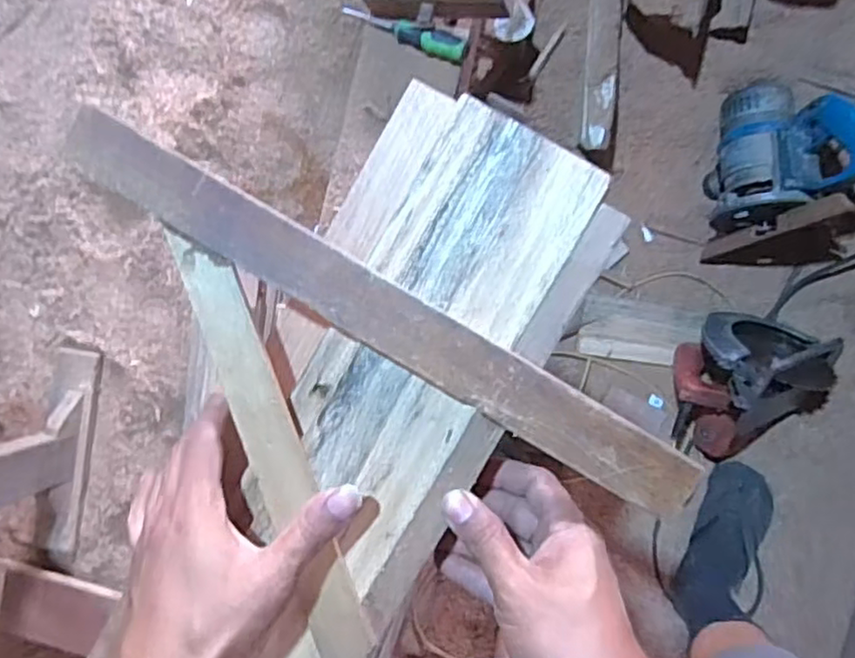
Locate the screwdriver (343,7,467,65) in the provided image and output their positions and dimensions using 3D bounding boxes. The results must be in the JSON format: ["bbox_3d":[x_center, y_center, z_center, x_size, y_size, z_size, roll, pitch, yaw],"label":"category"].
[{"bbox_3d":[-0.036,-0.409,0.923,0.196,0.035,0.030,28,95,20],"label":"screwdriver"}]

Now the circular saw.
[{"bbox_3d":[0.549,0.105,1.112,0.266,0.219,0.244,0,91,8],"label":"circular saw"}]

